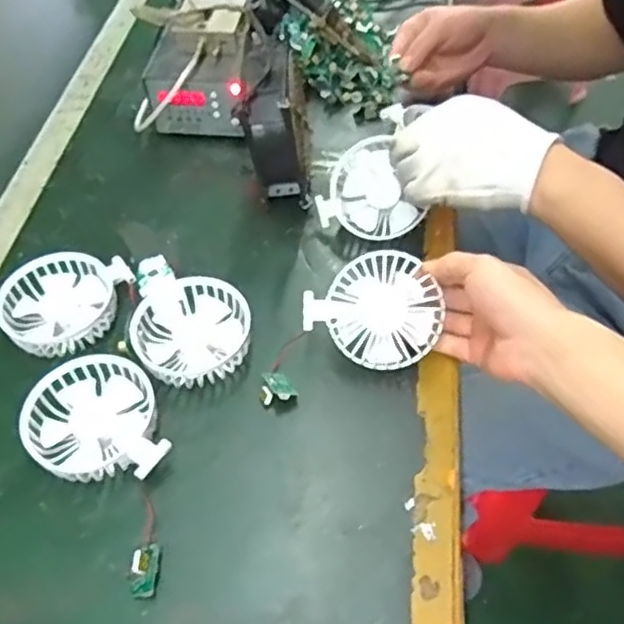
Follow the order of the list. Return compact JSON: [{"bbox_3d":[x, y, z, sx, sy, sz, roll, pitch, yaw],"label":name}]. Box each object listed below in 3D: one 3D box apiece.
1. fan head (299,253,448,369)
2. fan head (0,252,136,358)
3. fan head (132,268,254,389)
[{"bbox_3d":[0.051,-0.001,0.486,0.087,0.038,0.086,-43,83,-4],"label":"fan head"},{"bbox_3d":[-0.206,-0.007,0.530,0.090,0.032,0.097,-1,53,2],"label":"fan head"},{"bbox_3d":[-0.098,0.012,0.513,0.085,0.032,0.101,-35,59,-21],"label":"fan head"}]

